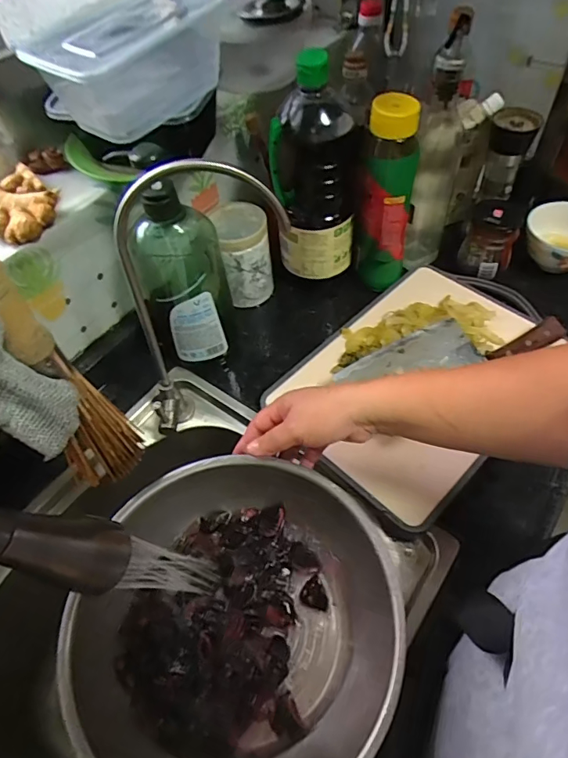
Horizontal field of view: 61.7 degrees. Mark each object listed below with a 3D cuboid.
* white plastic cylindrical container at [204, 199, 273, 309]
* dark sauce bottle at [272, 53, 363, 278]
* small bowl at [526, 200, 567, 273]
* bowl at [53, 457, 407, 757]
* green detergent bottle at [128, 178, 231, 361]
[{"bbox_3d":[-0.054,-0.171,0.668,0.066,0.135,0.080,-15,55,-6],"label":"white plastic cylindrical container"},{"bbox_3d":[0.039,-0.254,0.601,0.101,0.252,0.087,-6,54,1],"label":"dark sauce bottle"},{"bbox_3d":[0.400,-0.198,0.675,0.109,0.058,0.113,-2,54,3],"label":"small bowl"},{"bbox_3d":[-0.037,0.209,0.405,0.251,0.079,0.243,-2,54,3],"label":"bowl"},{"bbox_3d":[-0.115,-0.107,0.553,0.093,0.244,0.066,-13,54,-5],"label":"green detergent bottle"}]

